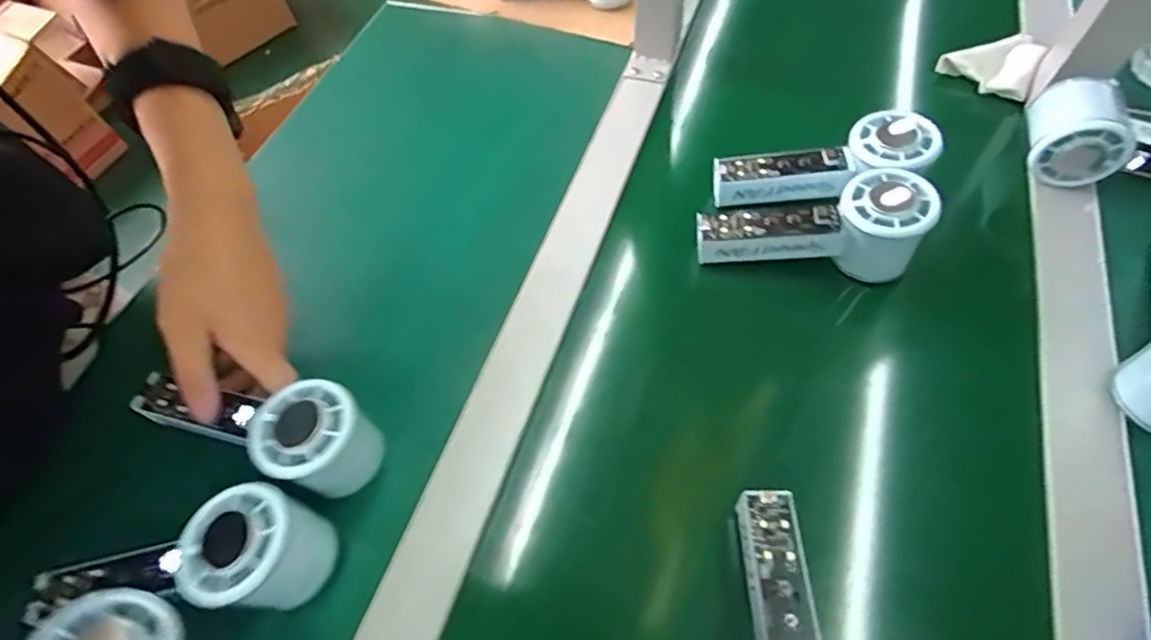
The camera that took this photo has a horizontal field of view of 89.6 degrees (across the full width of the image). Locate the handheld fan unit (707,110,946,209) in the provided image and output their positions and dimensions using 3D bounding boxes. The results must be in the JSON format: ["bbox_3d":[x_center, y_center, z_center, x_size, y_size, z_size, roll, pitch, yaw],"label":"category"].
[{"bbox_3d":[0.178,-0.112,0.422,0.150,0.041,0.045,-12,56,18],"label":"handheld fan unit"}]

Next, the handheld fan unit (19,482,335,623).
[{"bbox_3d":[-0.211,0.127,0.309,0.146,0.058,0.053,-4,58,2],"label":"handheld fan unit"}]

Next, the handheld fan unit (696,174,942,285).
[{"bbox_3d":[0.160,-0.068,0.401,0.141,0.060,0.049,8,59,10],"label":"handheld fan unit"}]

